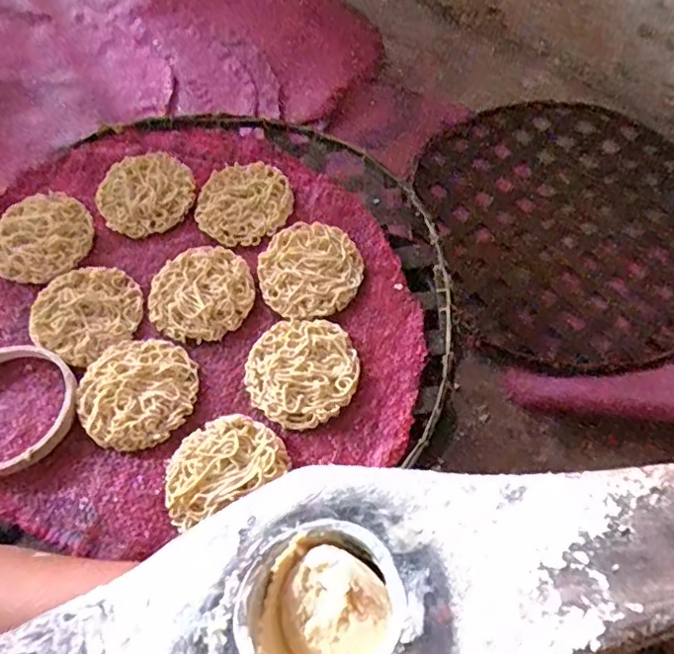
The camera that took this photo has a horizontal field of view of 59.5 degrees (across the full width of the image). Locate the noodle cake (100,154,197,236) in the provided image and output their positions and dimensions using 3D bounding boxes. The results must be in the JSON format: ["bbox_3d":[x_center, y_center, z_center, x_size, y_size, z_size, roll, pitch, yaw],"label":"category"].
[{"bbox_3d":[-0.151,-0.108,0.464,0.073,0.009,0.071,-1,61,1],"label":"noodle cake"}]

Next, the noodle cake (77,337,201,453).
[{"bbox_3d":[-0.130,0.042,0.388,0.073,0.010,0.078,-1,61,1],"label":"noodle cake"}]

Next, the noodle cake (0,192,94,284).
[{"bbox_3d":[-0.225,-0.068,0.444,0.074,0.012,0.071,-1,61,1],"label":"noodle cake"}]

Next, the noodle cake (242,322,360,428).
[{"bbox_3d":[-0.024,0.030,0.391,0.071,0.008,0.076,-1,61,1],"label":"noodle cake"}]

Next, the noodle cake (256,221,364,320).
[{"bbox_3d":[-0.020,-0.043,0.425,0.074,0.007,0.075,-1,61,1],"label":"noodle cake"}]

